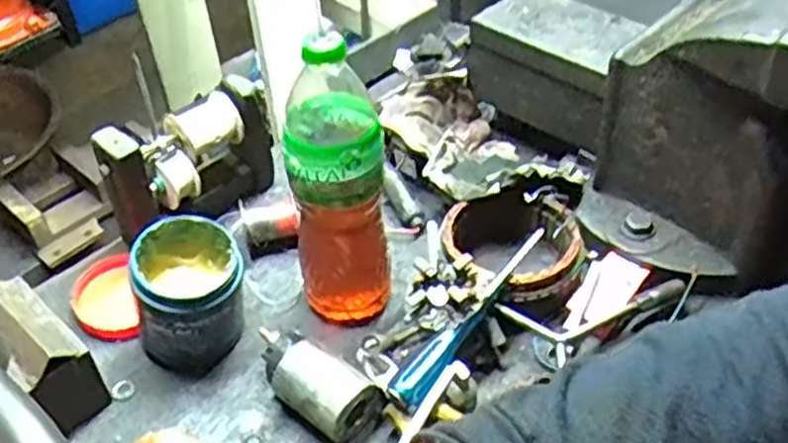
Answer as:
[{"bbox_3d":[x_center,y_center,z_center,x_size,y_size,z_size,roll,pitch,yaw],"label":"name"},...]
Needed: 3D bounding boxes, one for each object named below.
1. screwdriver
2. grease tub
[{"bbox_3d":[0.063,0.078,0.661,0.025,0.026,0.189,30,68,31],"label":"screwdriver"},{"bbox_3d":[-0.176,0.061,0.684,0.092,0.111,0.090,-2,43,2],"label":"grease tub"}]

